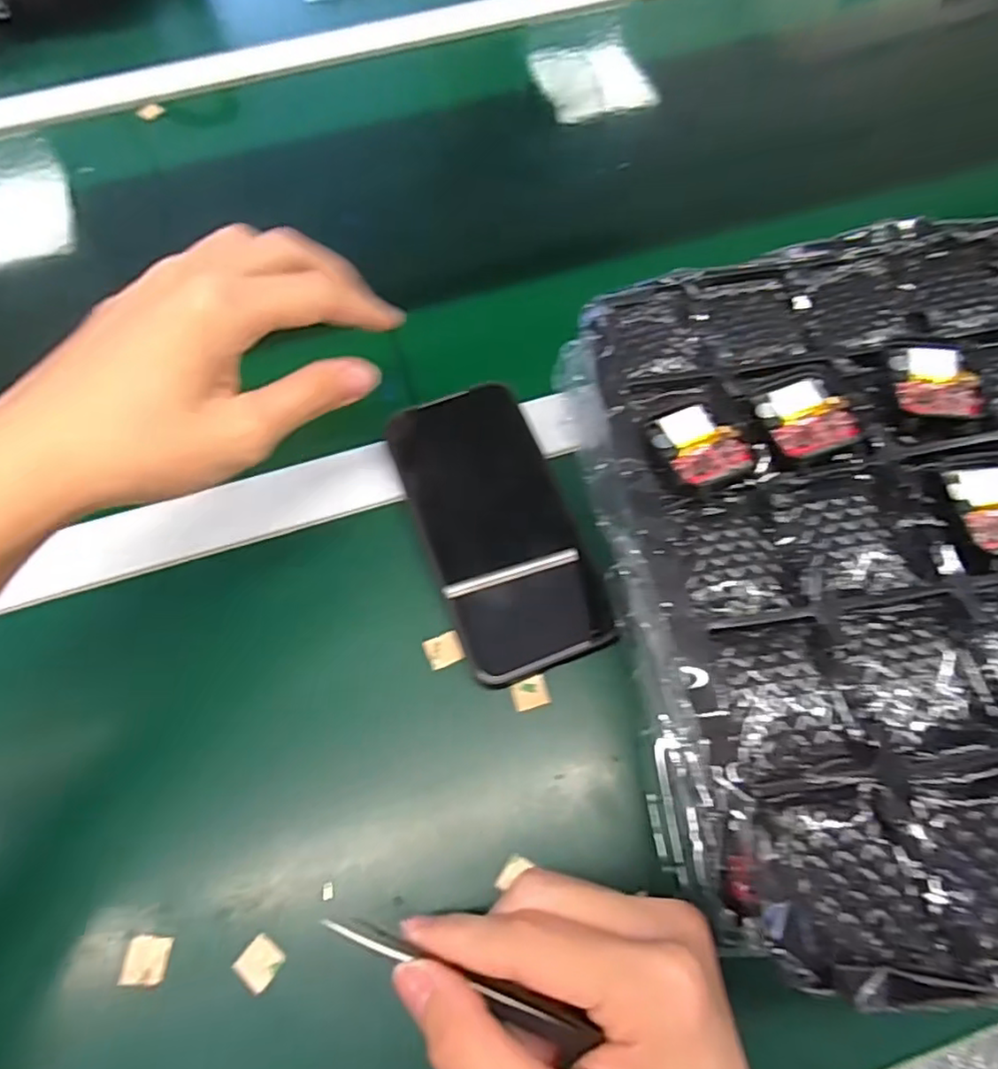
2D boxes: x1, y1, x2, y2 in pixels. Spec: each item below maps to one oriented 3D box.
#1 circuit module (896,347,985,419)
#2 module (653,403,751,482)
[{"bbox_3d":[0.183,-0.063,0.269,0.032,0.010,0.035,6,64,5],"label":"circuit module"},{"bbox_3d":[0.082,-0.037,0.262,0.031,0.006,0.037,-23,65,-9],"label":"module"}]

